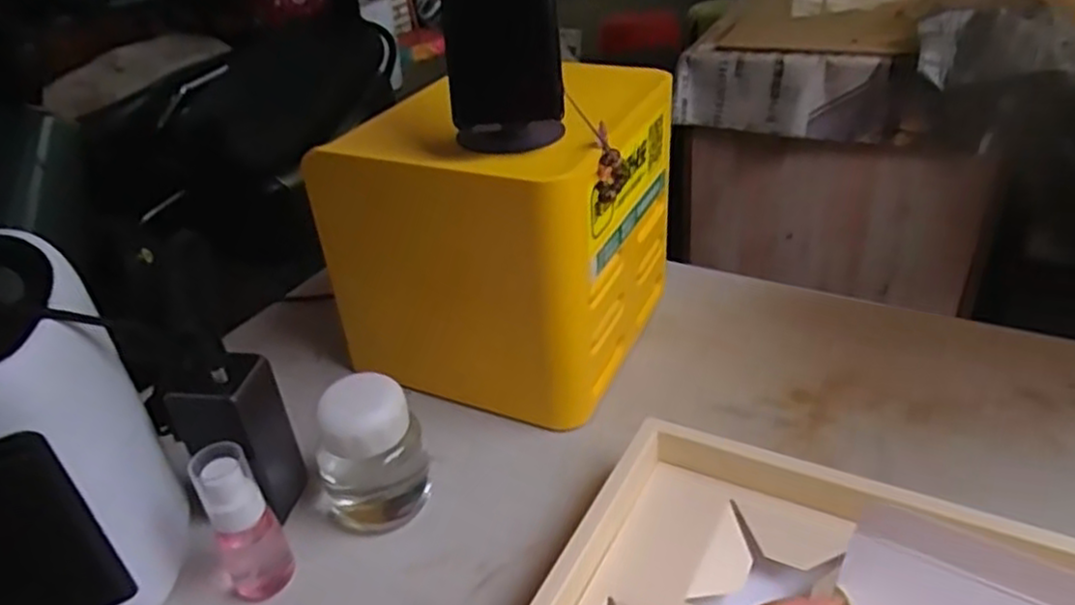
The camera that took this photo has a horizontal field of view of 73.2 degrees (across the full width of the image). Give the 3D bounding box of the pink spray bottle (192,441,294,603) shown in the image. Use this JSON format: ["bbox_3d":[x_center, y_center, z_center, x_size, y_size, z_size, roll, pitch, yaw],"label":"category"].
[{"bbox_3d":[-0.189,0.140,0.460,0.040,0.116,0.028,-23,36,-25],"label":"pink spray bottle"}]

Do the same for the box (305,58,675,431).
[{"bbox_3d":[-0.028,-0.059,0.637,0.241,0.237,0.220,8,35,21],"label":"box"}]

